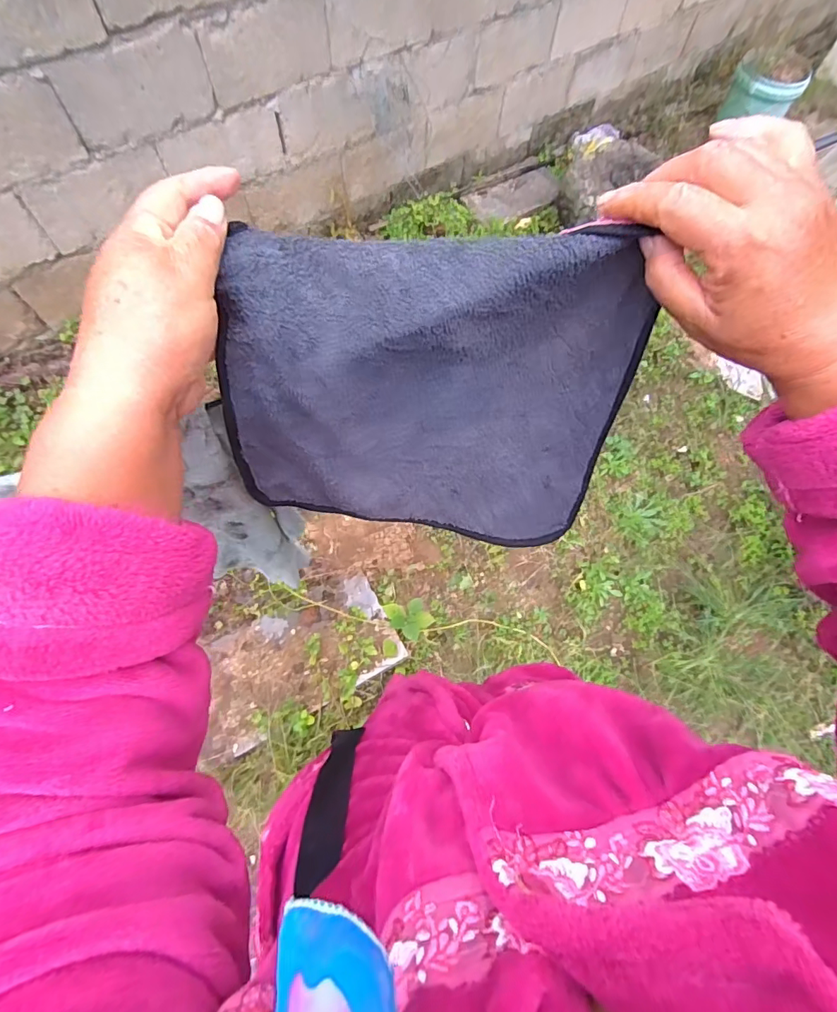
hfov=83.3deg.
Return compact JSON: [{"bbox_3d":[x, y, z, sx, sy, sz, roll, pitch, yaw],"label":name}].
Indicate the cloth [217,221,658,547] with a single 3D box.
[{"bbox_3d":[0.013,-0.066,0.336,0.269,0.229,0.036,-6,44,-12],"label":"cloth"}]

